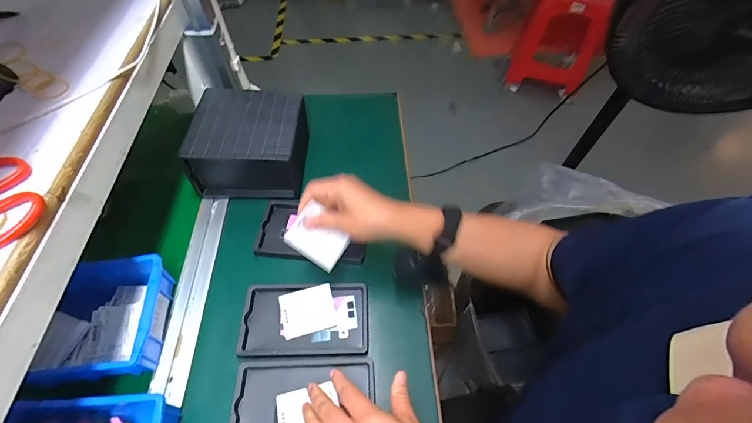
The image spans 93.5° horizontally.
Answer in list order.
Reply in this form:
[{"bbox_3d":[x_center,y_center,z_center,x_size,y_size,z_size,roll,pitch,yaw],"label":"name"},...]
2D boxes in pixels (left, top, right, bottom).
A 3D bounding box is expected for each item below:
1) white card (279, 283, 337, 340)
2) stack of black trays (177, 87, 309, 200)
[{"bbox_3d":[-0.090,0.132,0.470,0.069,0.004,0.058,-13,69,-9],"label":"white card"},{"bbox_3d":[-0.201,-0.116,0.578,0.169,0.096,0.160,-1,55,-1],"label":"stack of black trays"}]

